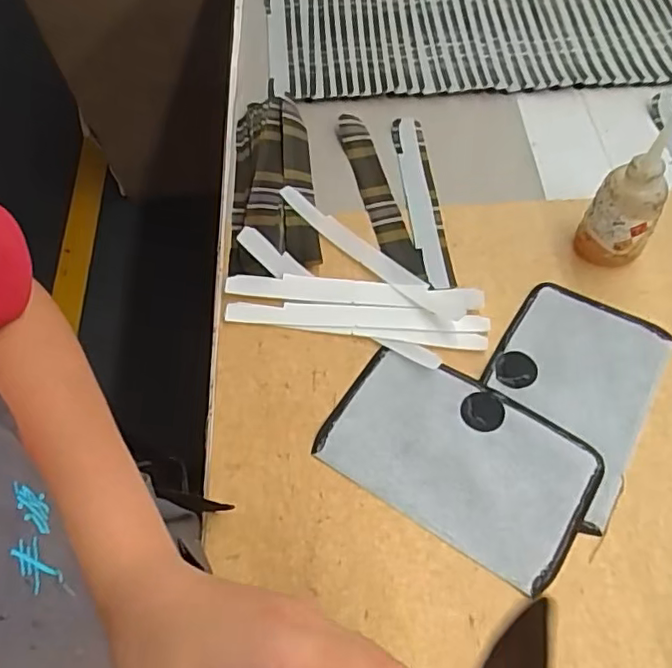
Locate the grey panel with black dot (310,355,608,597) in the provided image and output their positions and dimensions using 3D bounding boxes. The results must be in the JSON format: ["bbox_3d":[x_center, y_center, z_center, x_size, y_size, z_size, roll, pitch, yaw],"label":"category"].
[{"bbox_3d":[0.106,0.105,0.523,0.221,0.004,0.138,28,64,20],"label":"grey panel with black dot"}]

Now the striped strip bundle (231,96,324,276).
[{"bbox_3d":[-0.074,-0.173,0.686,0.093,0.029,0.257,-6,58,0],"label":"striped strip bundle"}]

